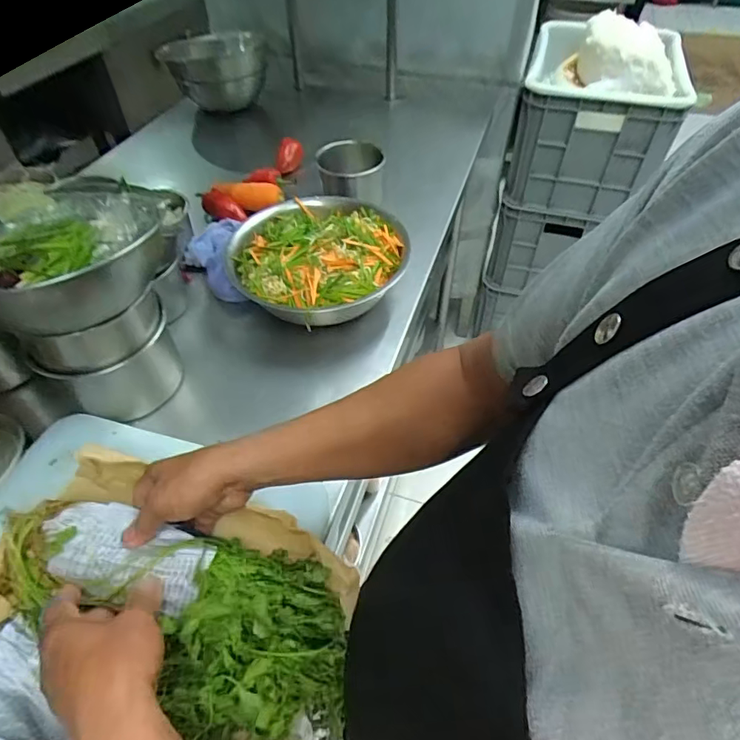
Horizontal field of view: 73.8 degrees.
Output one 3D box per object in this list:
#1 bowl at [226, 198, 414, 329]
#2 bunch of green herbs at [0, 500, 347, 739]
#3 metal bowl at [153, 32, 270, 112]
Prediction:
[{"bbox_3d":[-0.072,-0.155,0.698,0.234,0.062,0.232,-1,49,1],"label":"bowl"},{"bbox_3d":[-0.162,0.191,0.401,0.305,0.069,0.146,17,51,6],"label":"bunch of green herbs"},{"bbox_3d":[-0.330,-0.653,1.081,0.208,0.143,0.244,-10,49,-7],"label":"metal bowl"}]

